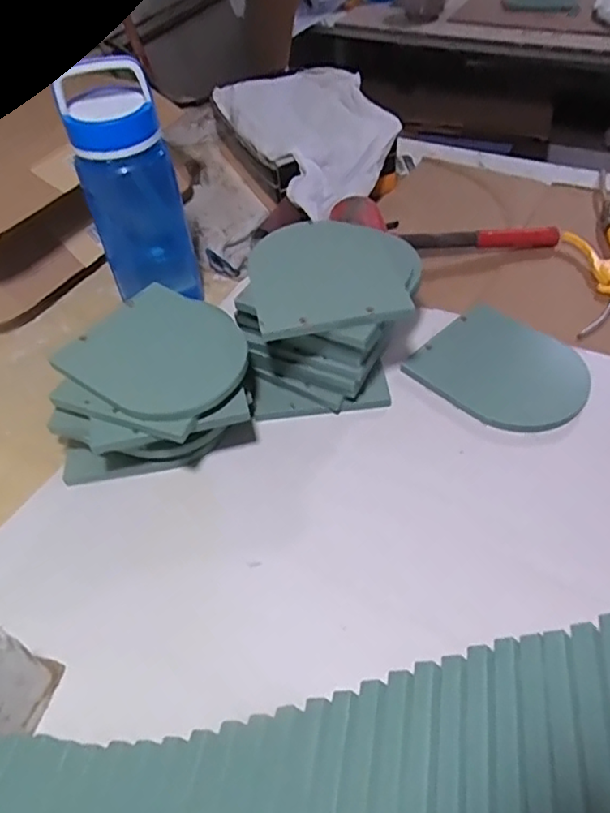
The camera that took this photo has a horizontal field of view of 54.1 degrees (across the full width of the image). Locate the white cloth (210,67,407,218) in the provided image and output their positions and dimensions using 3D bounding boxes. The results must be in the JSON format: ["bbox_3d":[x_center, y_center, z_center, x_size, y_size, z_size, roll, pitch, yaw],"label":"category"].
[{"bbox_3d":[0.020,-0.453,0.978,0.238,0.067,0.389,-21,50,-14],"label":"white cloth"}]

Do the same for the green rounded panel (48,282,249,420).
[{"bbox_3d":[-0.139,-0.055,0.587,0.173,0.009,0.149,27,56,25],"label":"green rounded panel"}]

